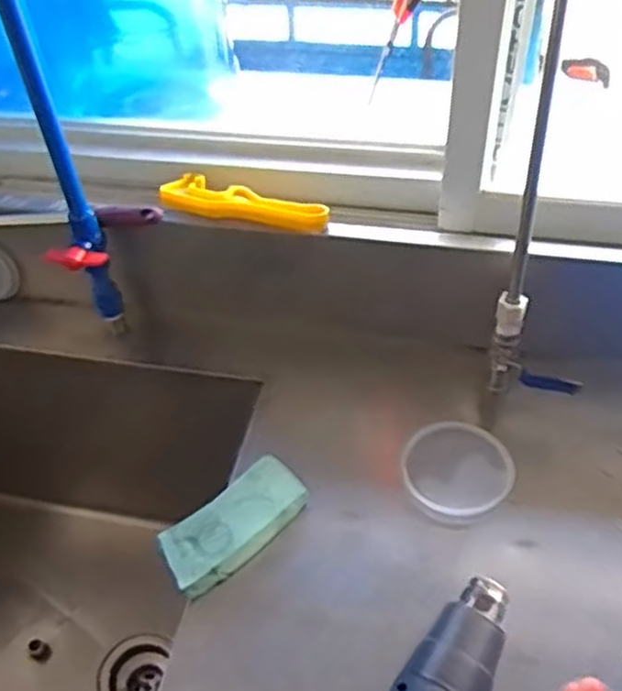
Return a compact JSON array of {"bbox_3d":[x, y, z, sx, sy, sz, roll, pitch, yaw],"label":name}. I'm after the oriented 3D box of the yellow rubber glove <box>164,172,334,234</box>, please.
[{"bbox_3d":[-0.077,-0.157,0.814,0.203,0.025,0.048,18,51,20],"label":"yellow rubber glove"}]

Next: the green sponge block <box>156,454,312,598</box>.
[{"bbox_3d":[-0.073,0.171,0.704,0.151,0.031,0.067,-34,54,-25],"label":"green sponge block"}]

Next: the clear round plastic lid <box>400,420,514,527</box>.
[{"bbox_3d":[0.145,0.127,0.738,0.104,0.014,0.108,-2,47,2],"label":"clear round plastic lid"}]

